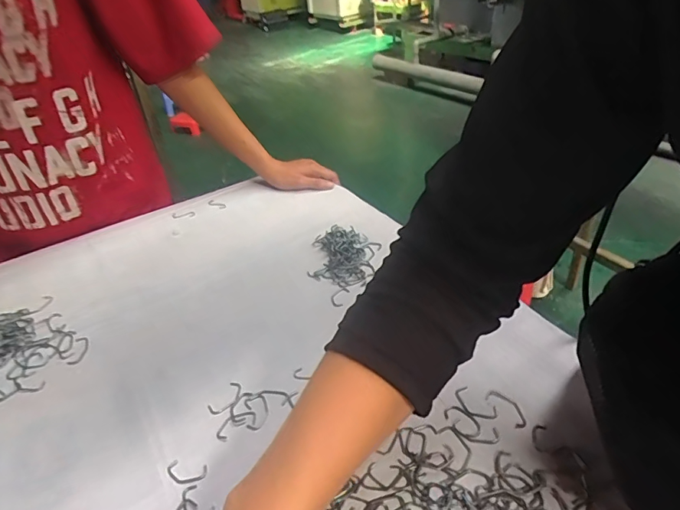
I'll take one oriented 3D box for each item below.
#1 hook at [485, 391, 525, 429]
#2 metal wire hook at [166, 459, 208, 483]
[{"bbox_3d":[0.147,0.133,0.402,0.018,0.004,0.040,-23,39,-22],"label":"hook"},{"bbox_3d":[-0.127,0.180,0.380,0.034,0.004,0.017,3,37,12],"label":"metal wire hook"}]

